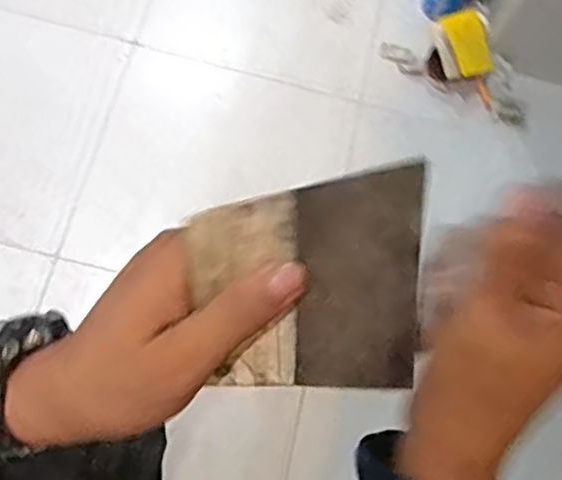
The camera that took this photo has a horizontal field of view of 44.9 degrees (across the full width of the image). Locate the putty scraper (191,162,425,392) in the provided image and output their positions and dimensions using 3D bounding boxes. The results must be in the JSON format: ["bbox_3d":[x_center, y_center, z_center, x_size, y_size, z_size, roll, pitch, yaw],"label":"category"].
[{"bbox_3d":[0.014,0.024,0.292,0.097,0.099,0.007,-8,25,-8],"label":"putty scraper"}]

